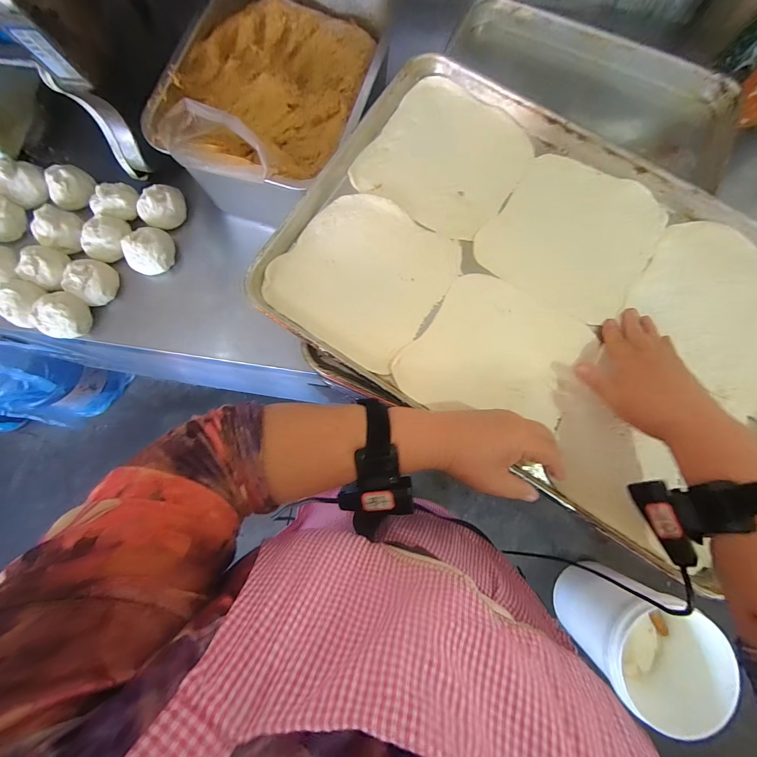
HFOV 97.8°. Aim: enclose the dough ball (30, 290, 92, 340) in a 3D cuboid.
[{"bbox_3d":[-0.485,-0.096,0.502,0.069,0.043,0.068,15,81,3],"label":"dough ball"}]

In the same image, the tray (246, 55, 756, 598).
[{"bbox_3d":[0.201,-0.110,0.383,0.594,0.034,0.415,32,84,4],"label":"tray"}]

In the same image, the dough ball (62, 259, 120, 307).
[{"bbox_3d":[-0.447,-0.153,0.516,0.063,0.036,0.062,0,81,0],"label":"dough ball"}]

